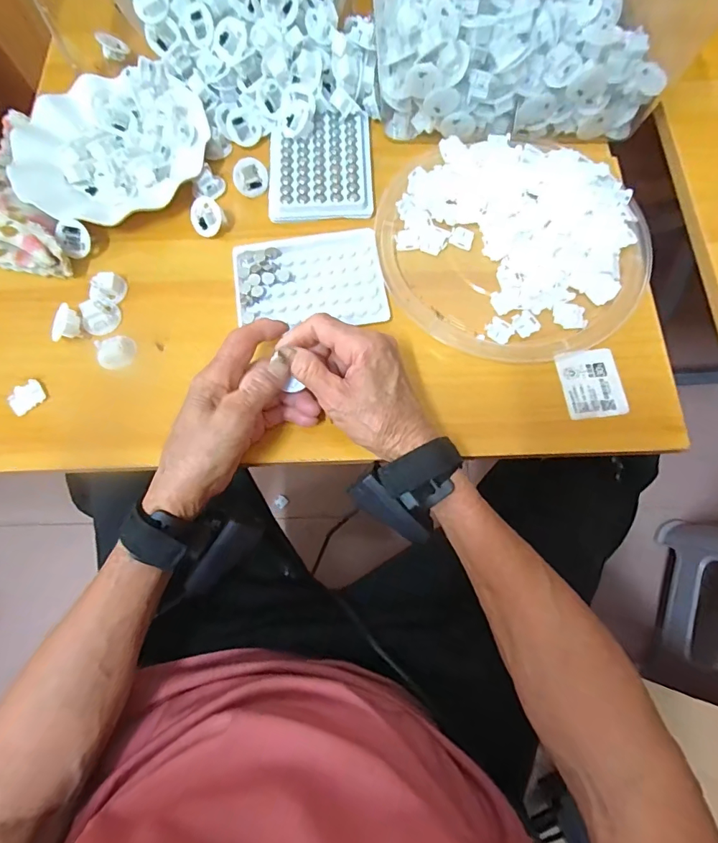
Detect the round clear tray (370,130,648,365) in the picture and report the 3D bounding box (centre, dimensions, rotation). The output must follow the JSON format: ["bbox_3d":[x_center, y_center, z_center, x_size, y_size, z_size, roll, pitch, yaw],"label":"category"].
[{"bbox_3d":[0.134,-0.159,0.398,0.230,0.028,0.205,40,78,12],"label":"round clear tray"}]

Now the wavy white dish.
[{"bbox_3d":[-0.239,-0.268,0.428,0.185,0.034,0.166,-39,76,-10],"label":"wavy white dish"}]

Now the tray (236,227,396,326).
[{"bbox_3d":[-0.044,-0.130,0.402,0.132,0.013,0.093,-7,73,0],"label":"tray"}]

